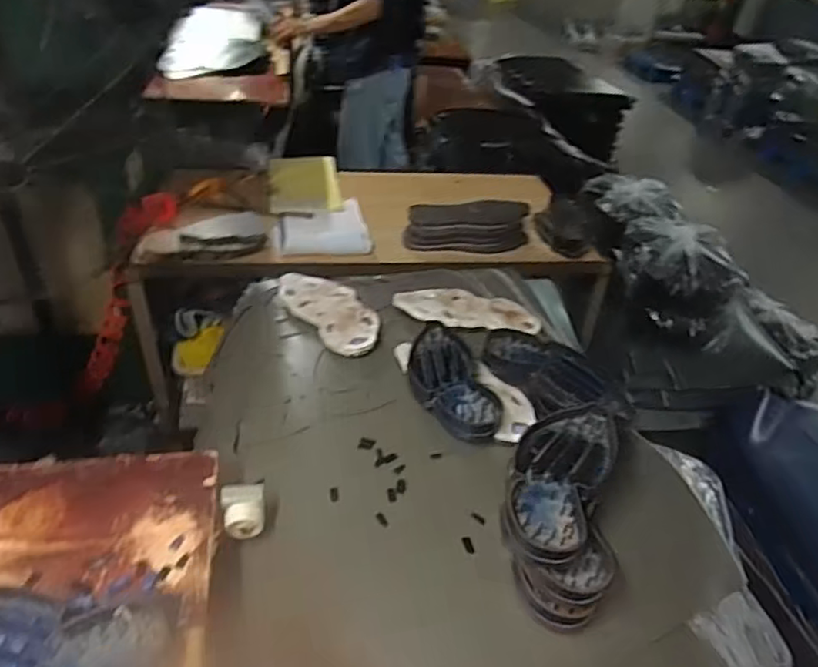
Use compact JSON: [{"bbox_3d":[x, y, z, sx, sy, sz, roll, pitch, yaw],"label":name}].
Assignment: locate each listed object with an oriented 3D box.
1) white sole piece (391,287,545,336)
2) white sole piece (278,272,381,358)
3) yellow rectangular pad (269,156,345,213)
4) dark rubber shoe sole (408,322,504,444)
[{"bbox_3d":[0.106,-0.049,1.123,0.260,0.023,0.107,7,37,0],"label":"white sole piece"},{"bbox_3d":[-0.141,-0.049,1.093,0.116,0.026,0.275,-21,45,-32],"label":"white sole piece"},{"bbox_3d":[-0.317,-0.453,1.869,0.211,0.028,0.355,-6,42,-8],"label":"yellow rectangular pad"},{"bbox_3d":[0.061,0.073,0.942,0.122,0.041,0.241,-5,38,-16],"label":"dark rubber shoe sole"}]

